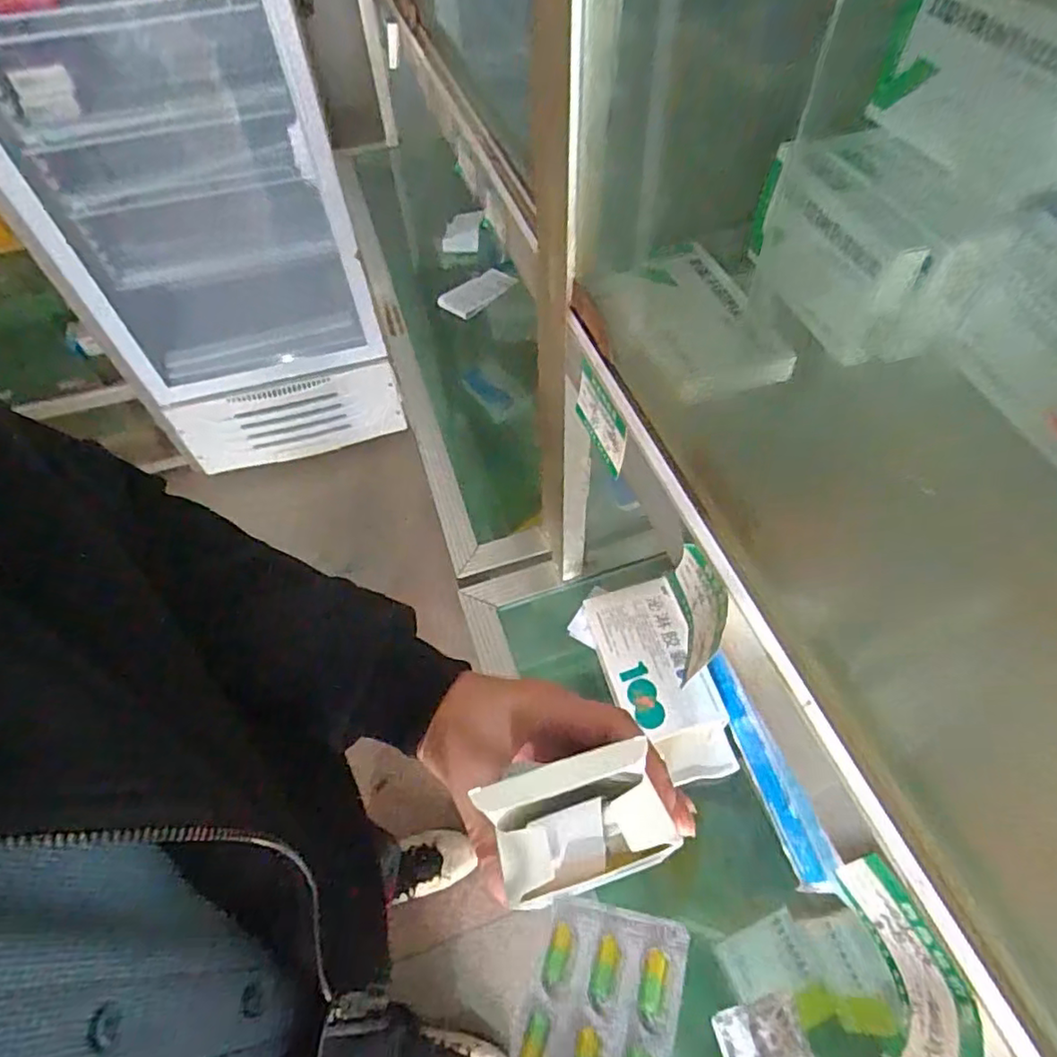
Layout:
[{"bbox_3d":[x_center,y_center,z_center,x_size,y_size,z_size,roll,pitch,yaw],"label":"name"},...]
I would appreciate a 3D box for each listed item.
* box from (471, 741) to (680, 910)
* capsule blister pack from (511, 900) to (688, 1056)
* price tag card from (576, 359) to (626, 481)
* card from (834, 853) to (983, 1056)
[{"bbox_3d":[0.023,0.129,0.262,0.075,0.047,0.045,-14,56,-8],"label":"box"},{"bbox_3d":[0.020,0.175,0.201,0.053,0.013,0.091,-7,37,32],"label":"capsule blister pack"},{"bbox_3d":[0.040,-0.061,0.340,0.006,0.040,0.059,-17,57,-9],"label":"price tag card"},{"bbox_3d":[0.122,0.139,0.197,0.013,0.034,0.056,-7,56,-3],"label":"card"}]

